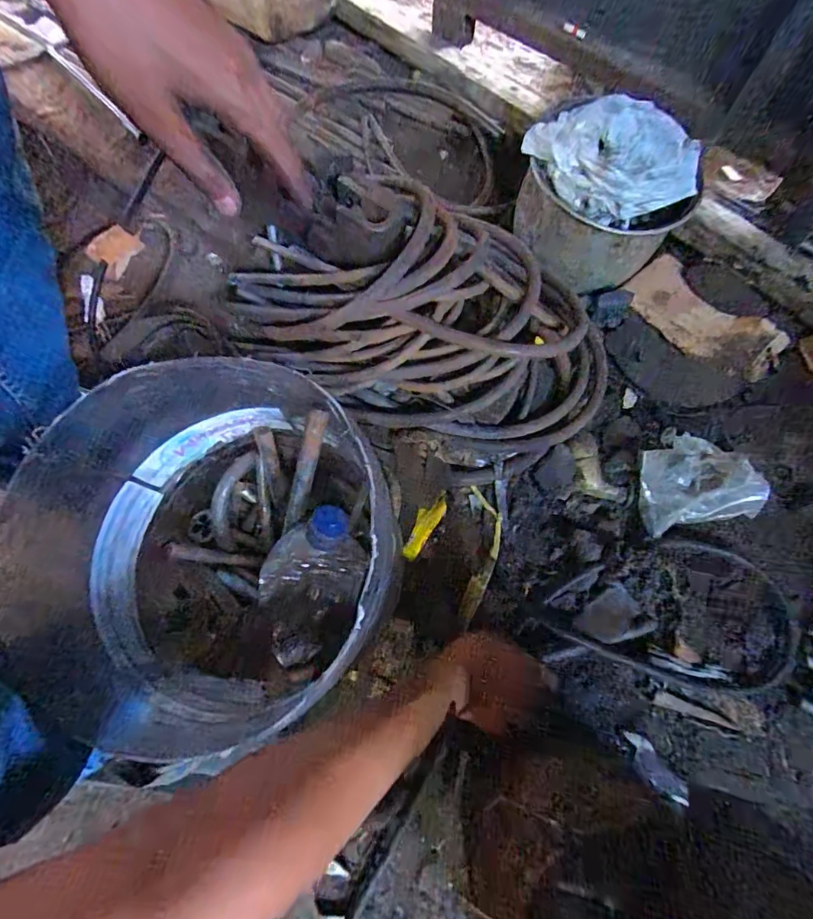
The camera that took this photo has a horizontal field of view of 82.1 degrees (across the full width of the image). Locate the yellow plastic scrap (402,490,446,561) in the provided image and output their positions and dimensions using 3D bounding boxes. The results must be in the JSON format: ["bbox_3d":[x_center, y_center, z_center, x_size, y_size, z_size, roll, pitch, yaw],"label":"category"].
[{"bbox_3d":[0.022,0.078,0.568,0.027,0.008,0.092,32,72,11],"label":"yellow plastic scrap"}]

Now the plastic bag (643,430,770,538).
[{"bbox_3d":[0.357,0.019,0.574,0.159,0.041,0.122,-10,70,-4],"label":"plastic bag"}]

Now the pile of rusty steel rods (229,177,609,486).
[{"bbox_3d":[0.005,-0.174,0.574,0.491,0.165,0.263,30,72,10],"label":"pile of rusty steel rods"}]

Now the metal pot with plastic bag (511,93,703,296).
[{"bbox_3d":[0.260,-0.356,0.651,0.221,0.161,0.196,40,74,13],"label":"metal pot with plastic bag"}]

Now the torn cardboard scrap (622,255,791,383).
[{"bbox_3d":[0.432,-0.205,0.683,0.223,0.029,0.107,36,73,12],"label":"torn cardboard scrap"}]

